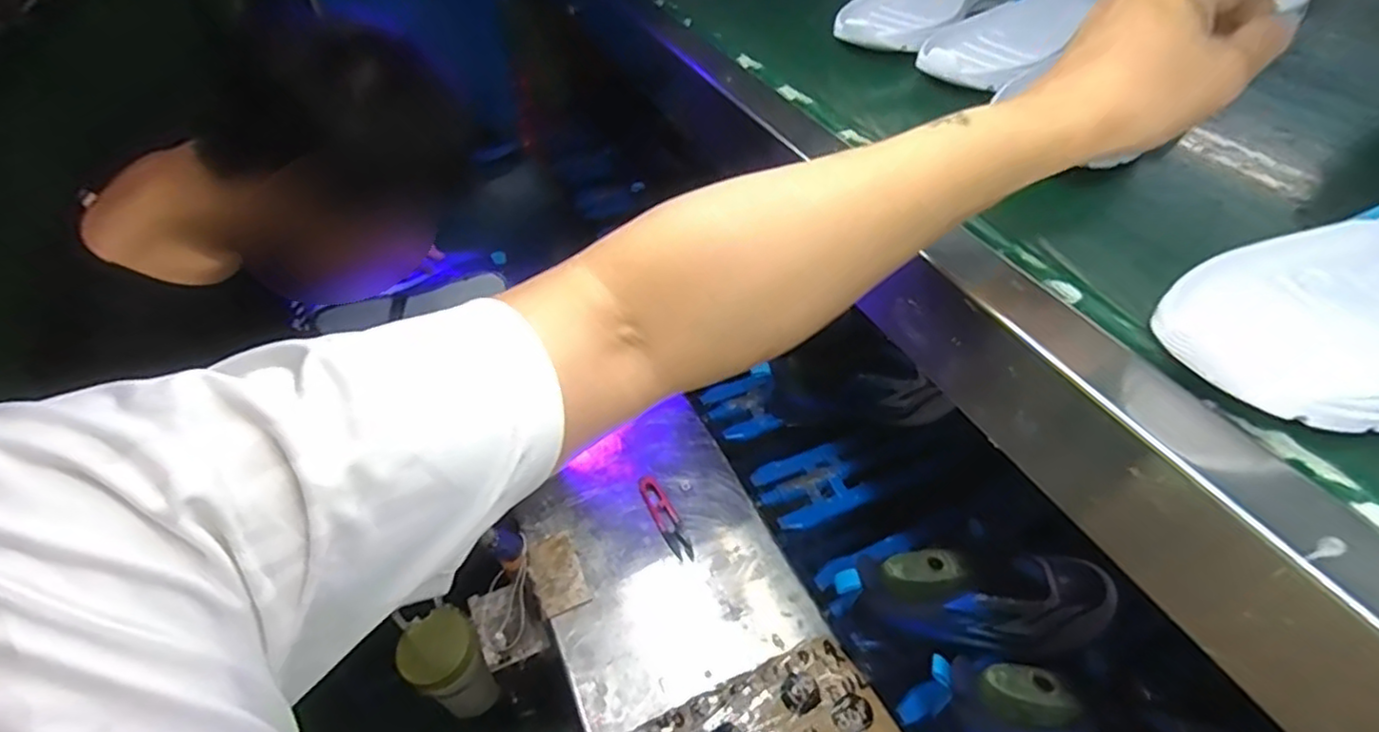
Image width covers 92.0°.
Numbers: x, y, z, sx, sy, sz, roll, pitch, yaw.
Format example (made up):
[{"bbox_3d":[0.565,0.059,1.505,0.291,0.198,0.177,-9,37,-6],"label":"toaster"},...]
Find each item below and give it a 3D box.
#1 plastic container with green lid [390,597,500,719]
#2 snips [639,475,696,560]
[{"bbox_3d":[-0.253,0.316,0.708,0.070,0.122,0.077,-25,49,-17],"label":"plastic container with green lid"},{"bbox_3d":[-0.025,0.159,0.703,0.023,0.007,0.109,-22,48,-14],"label":"snips"}]

